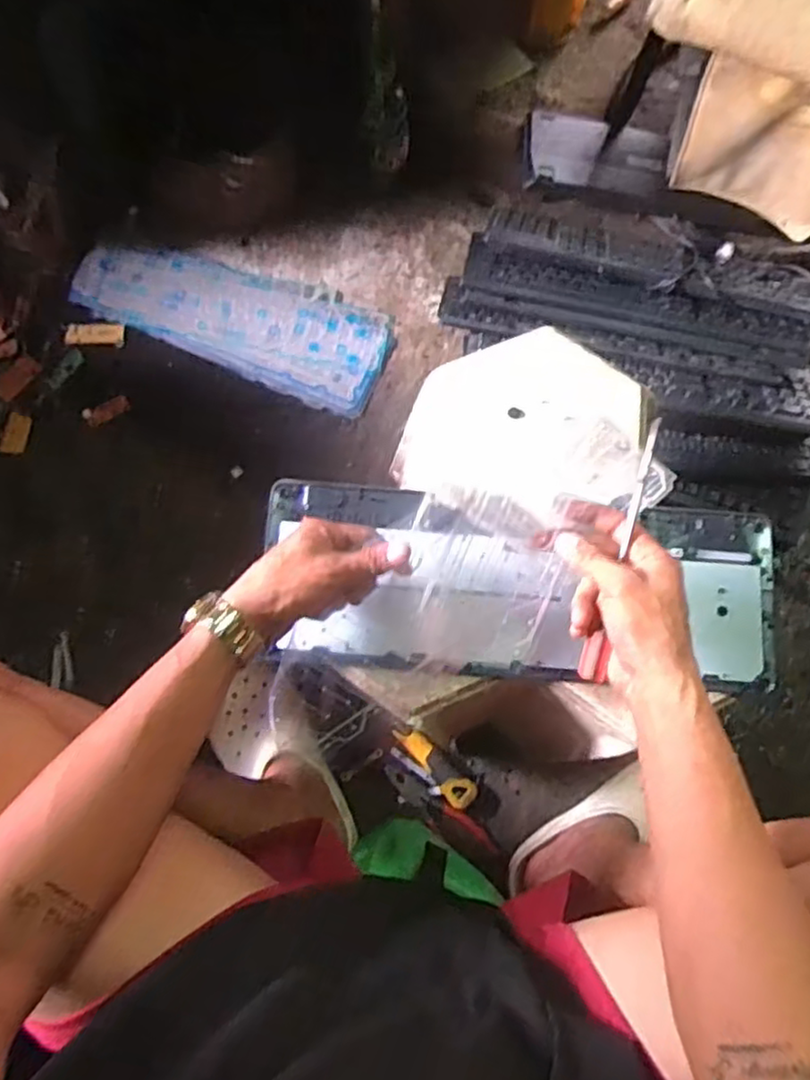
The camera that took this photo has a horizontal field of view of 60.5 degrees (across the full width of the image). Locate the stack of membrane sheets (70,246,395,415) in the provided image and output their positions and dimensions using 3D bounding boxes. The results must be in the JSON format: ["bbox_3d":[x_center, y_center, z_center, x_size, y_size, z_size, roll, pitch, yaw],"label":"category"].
[{"bbox_3d":[-0.221,-0.300,0.908,0.393,0.032,0.152,22,77,5],"label":"stack of membrane sheets"}]

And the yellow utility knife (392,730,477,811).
[{"bbox_3d":[0.032,0.263,0.795,0.113,0.013,0.039,42,80,9],"label":"yellow utility knife"}]

